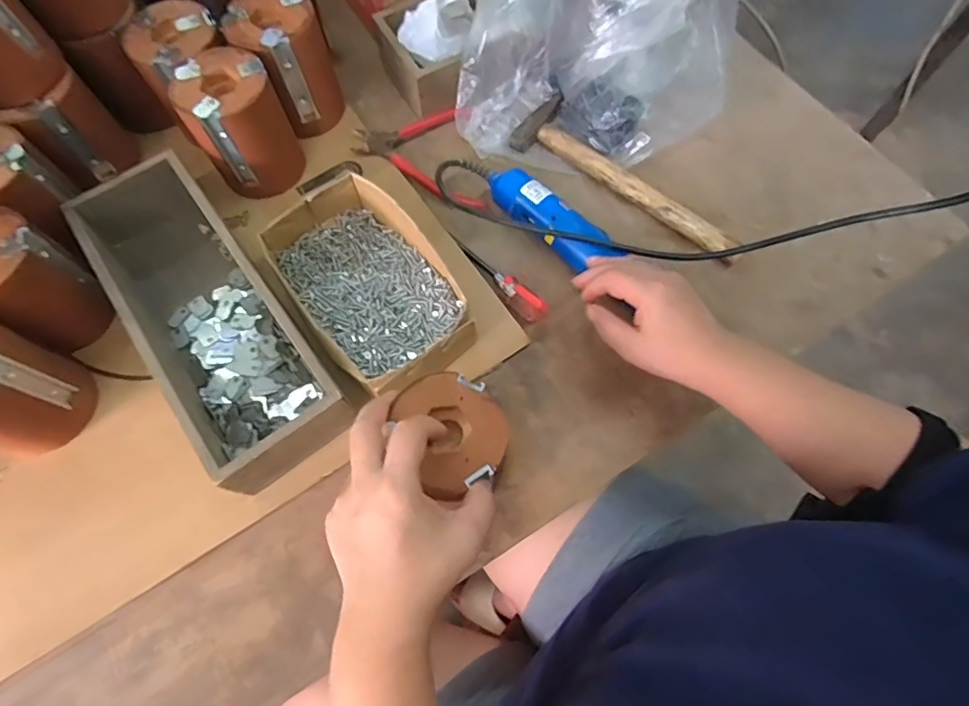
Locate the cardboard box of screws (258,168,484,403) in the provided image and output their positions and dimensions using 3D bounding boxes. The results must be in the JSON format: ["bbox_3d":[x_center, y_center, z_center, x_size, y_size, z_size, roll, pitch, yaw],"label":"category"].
[{"bbox_3d":[-0.093,-0.052,0.443,0.112,0.059,0.184,-33,74,-12],"label":"cardboard box of screws"}]

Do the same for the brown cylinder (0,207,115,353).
[{"bbox_3d":[-0.358,-0.054,0.414,0.086,0.087,0.075,28,72,9],"label":"brown cylinder"}]

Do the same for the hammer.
[{"bbox_3d":[0.143,-0.176,0.513,0.241,0.016,0.070,35,73,11],"label":"hammer"}]

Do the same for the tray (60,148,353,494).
[{"bbox_3d":[-0.222,-0.033,0.428,0.100,0.066,0.290,-35,74,-12],"label":"tray"}]

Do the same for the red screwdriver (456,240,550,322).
[{"bbox_3d":[0.014,-0.068,0.472,0.105,0.018,0.025,43,75,13],"label":"red screwdriver"}]

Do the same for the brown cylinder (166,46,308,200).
[{"bbox_3d":[-0.214,-0.200,0.473,0.077,0.097,0.087,-27,73,-10],"label":"brown cylinder"}]

